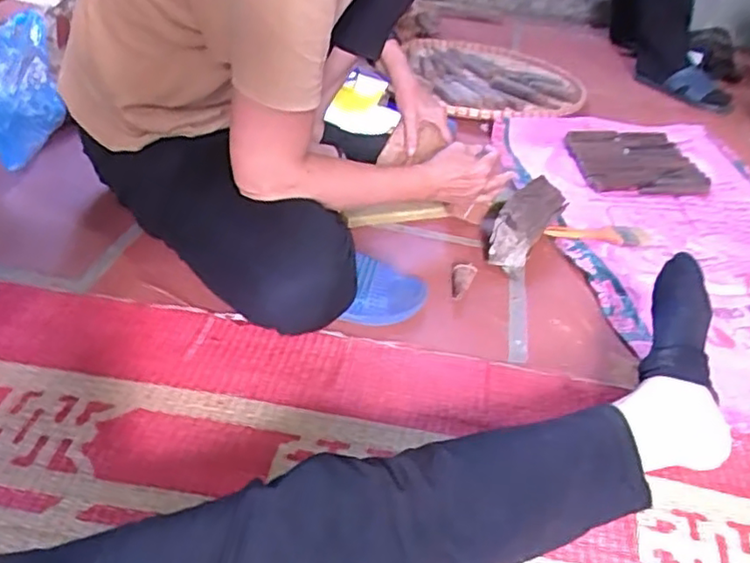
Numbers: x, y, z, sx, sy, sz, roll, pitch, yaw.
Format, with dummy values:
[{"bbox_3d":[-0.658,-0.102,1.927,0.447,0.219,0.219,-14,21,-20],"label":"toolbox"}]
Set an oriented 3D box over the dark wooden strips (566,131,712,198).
[{"bbox_3d":[0.475,-0.221,1.195,0.211,0.021,0.212,-1,37,-9],"label":"dark wooden strips"}]

